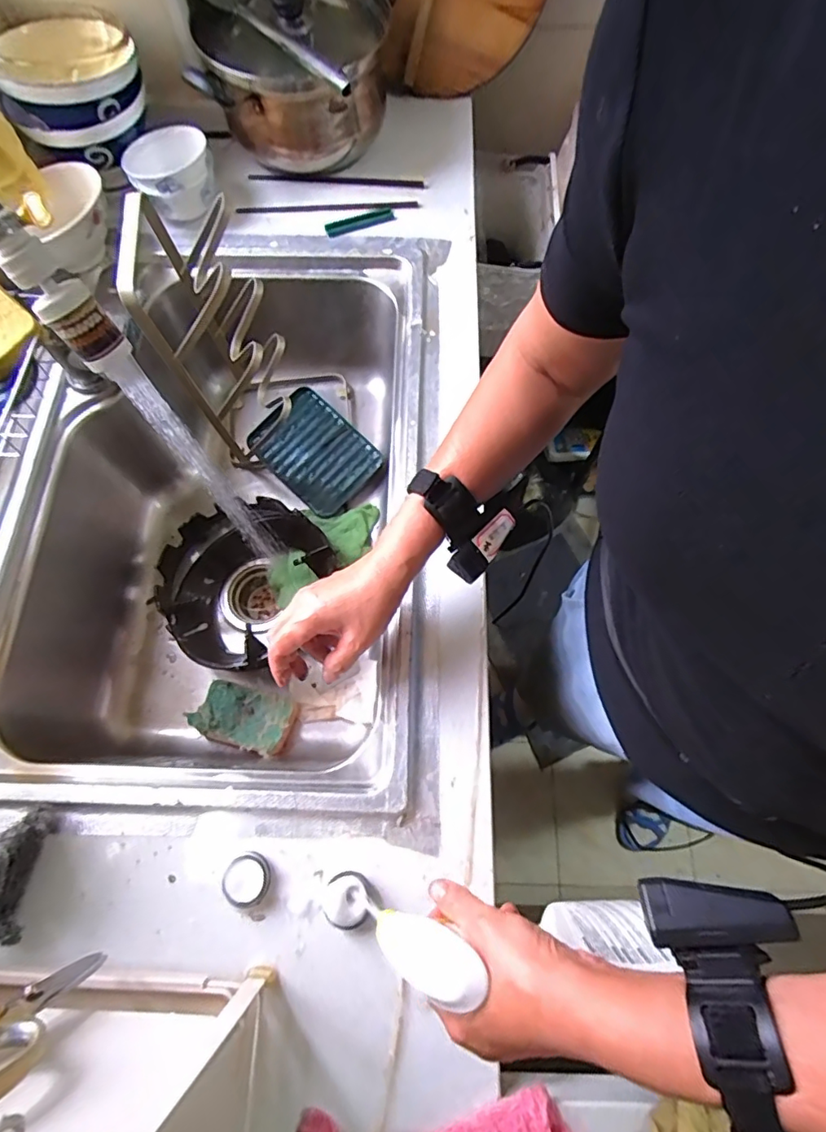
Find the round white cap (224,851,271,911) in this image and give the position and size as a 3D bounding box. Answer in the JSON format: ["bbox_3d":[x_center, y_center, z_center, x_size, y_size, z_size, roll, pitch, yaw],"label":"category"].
[{"bbox_3d":[-0.141,0.267,0.450,0.038,0.014,0.038,-1,70,2],"label":"round white cap"}]

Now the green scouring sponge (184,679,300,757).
[{"bbox_3d":[-0.212,0.188,0.663,0.124,0.032,0.073,13,71,5],"label":"green scouring sponge"}]

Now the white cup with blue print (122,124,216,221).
[{"bbox_3d":[-0.310,-0.506,0.688,0.106,0.060,0.102,-1,70,2],"label":"white cup with blue print"}]

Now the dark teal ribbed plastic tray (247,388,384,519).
[{"bbox_3d":[-0.145,-0.170,0.787,0.173,0.019,0.129,45,84,4],"label":"dark teal ribbed plastic tray"}]

